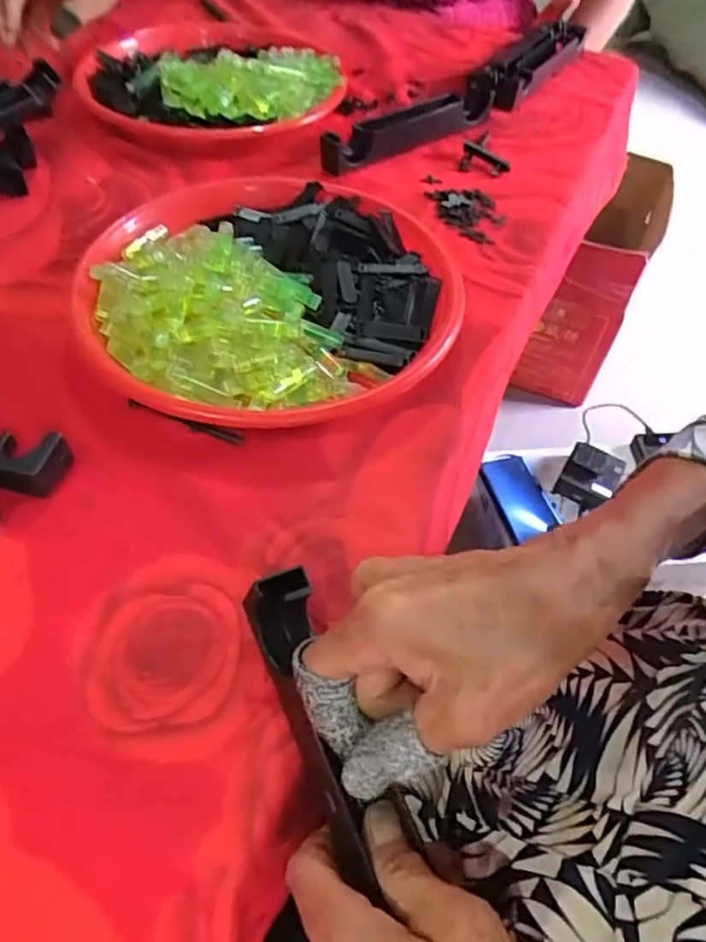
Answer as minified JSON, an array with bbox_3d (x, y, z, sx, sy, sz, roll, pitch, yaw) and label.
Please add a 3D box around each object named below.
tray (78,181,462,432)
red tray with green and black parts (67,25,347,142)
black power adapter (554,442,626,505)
[{"bbox_3d":[-0.053,-0.120,0.423,0.239,0.033,0.233,-3,54,-5],"label":"tray"},{"bbox_3d":[-0.134,-0.373,0.597,0.235,0.042,0.239,-12,56,-11],"label":"red tray with green and black parts"},{"bbox_3d":[0.315,0.002,0.843,0.071,0.045,0.074,26,57,15],"label":"black power adapter"}]

